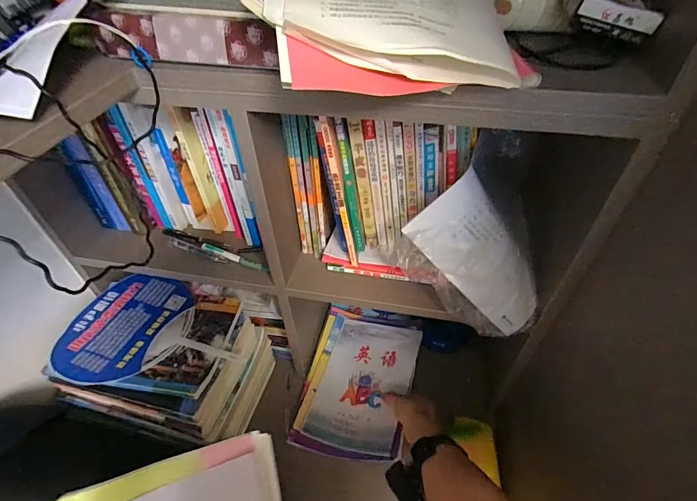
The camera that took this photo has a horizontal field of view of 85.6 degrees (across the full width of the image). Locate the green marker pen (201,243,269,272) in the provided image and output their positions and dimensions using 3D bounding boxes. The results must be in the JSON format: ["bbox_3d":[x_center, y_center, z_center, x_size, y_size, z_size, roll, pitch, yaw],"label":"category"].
[{"bbox_3d":[-0.181,0.011,0.603,0.124,0.009,0.015,17,48,18],"label":"green marker pen"}]

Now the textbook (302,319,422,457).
[{"bbox_3d":[0.037,0.253,0.747,0.170,0.021,0.258,7,47,18],"label":"textbook"}]

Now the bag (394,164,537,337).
[{"bbox_3d":[0.176,0.016,0.481,0.151,0.212,0.029,-44,14,15],"label":"bag"}]

